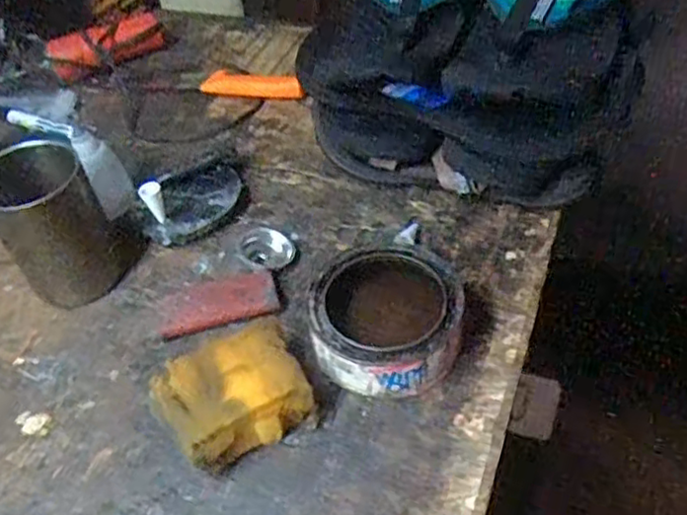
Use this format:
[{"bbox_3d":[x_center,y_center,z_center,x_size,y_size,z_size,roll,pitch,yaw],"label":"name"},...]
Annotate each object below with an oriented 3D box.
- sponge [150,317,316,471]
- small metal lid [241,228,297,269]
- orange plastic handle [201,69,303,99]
[{"bbox_3d":[-0.071,0.093,0.444,0.094,0.044,0.073,-26,50,-16],"label":"sponge"},{"bbox_3d":[-0.062,-0.009,0.561,0.038,0.009,0.051,-33,52,-21],"label":"small metal lid"},{"bbox_3d":[-0.095,-0.182,0.714,0.114,0.018,0.025,9,50,15],"label":"orange plastic handle"}]

